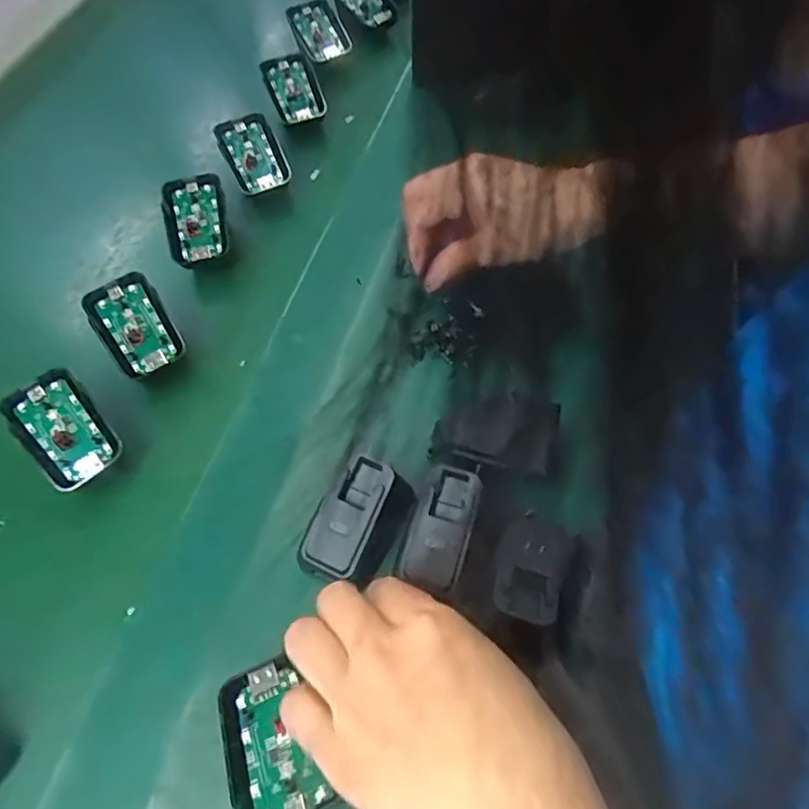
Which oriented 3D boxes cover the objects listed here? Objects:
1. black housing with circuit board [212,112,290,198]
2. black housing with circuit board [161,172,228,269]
[{"bbox_3d":[-0.120,-0.200,0.473,0.048,0.012,0.071,-23,79,-20],"label":"black housing with circuit board"},{"bbox_3d":[-0.155,-0.136,0.437,0.042,0.014,0.070,-11,79,-7],"label":"black housing with circuit board"}]

